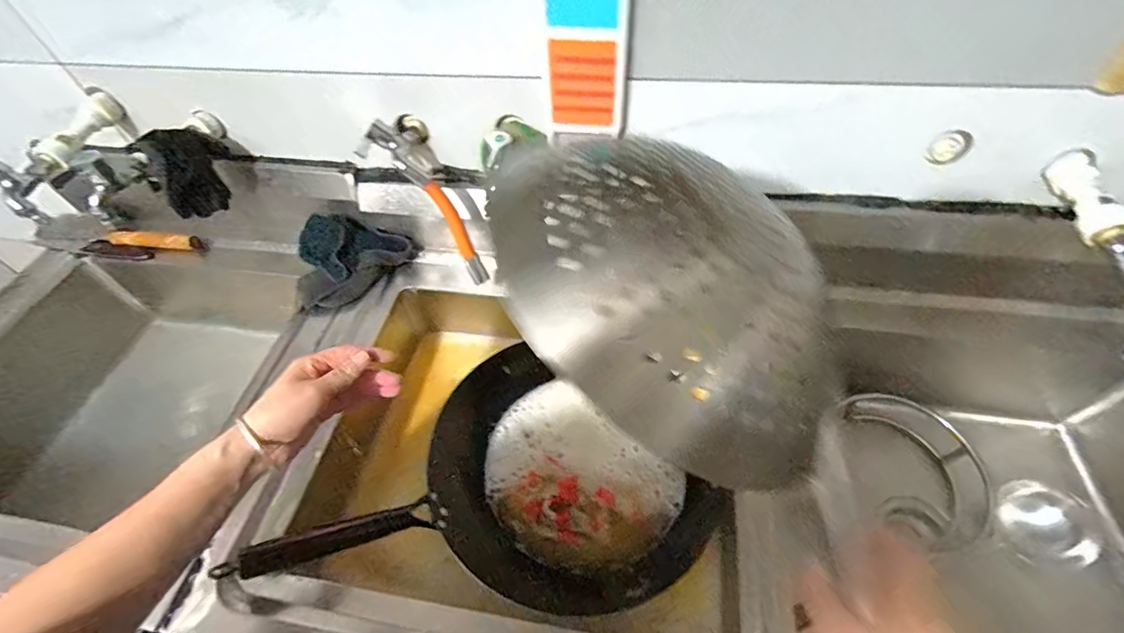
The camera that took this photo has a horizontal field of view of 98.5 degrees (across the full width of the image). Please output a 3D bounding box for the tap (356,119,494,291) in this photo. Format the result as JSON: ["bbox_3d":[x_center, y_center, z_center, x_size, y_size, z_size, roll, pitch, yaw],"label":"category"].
[{"bbox_3d":[-0.189,-0.176,0.711,0.045,0.246,0.095,6,49,38],"label":"tap"}]

